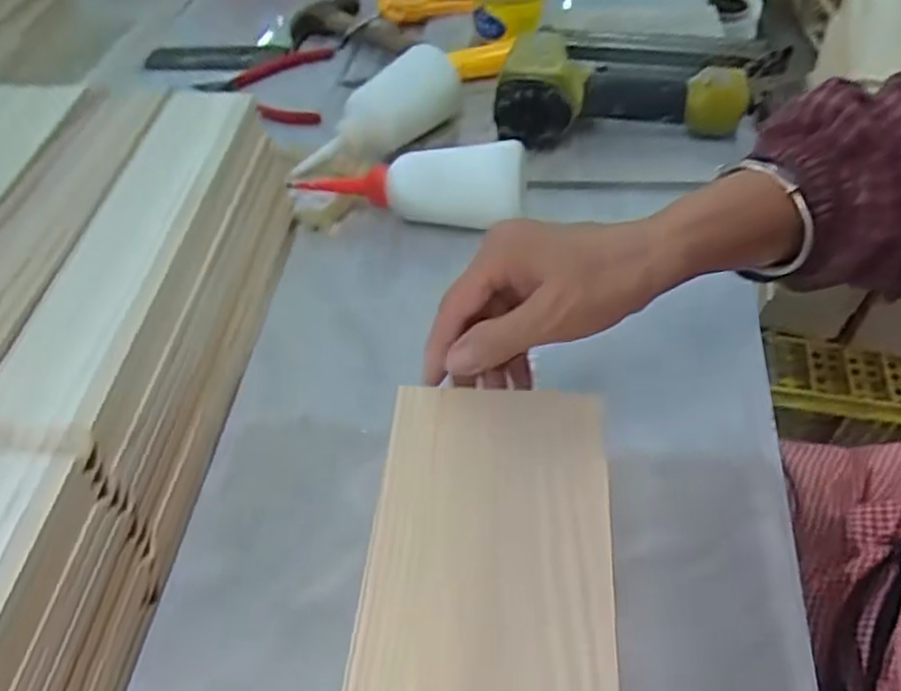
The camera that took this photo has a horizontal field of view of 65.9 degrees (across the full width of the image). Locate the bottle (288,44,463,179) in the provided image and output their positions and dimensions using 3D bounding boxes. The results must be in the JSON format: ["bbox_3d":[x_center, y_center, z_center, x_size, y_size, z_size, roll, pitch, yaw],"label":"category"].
[{"bbox_3d":[-0.057,-0.192,0.569,0.159,0.055,0.042,-36,56,-24],"label":"bottle"}]

